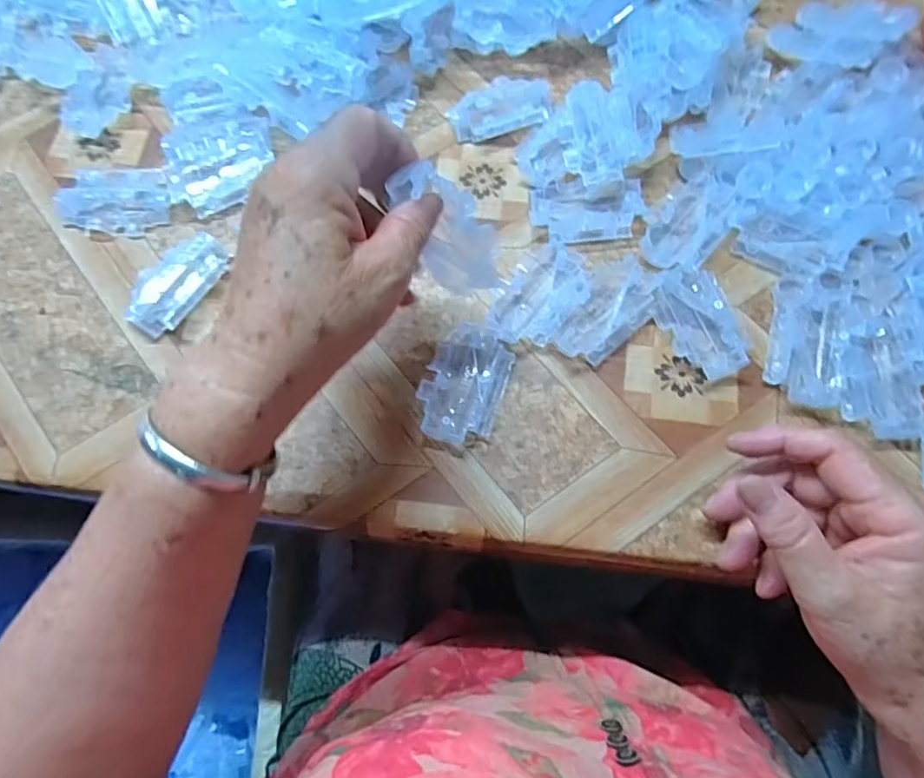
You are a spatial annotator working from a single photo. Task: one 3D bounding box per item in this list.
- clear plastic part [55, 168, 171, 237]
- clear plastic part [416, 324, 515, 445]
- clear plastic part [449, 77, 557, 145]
[{"bbox_3d":[-0.222,-0.120,0.363,0.067,0.013,0.040,1,72,1],"label":"clear plastic part"},{"bbox_3d":[0.002,-0.002,0.320,0.044,0.012,0.066,17,73,6],"label":"clear plastic part"},{"bbox_3d":[0.026,-0.192,0.383,0.069,0.012,0.045,-17,73,-5],"label":"clear plastic part"}]

